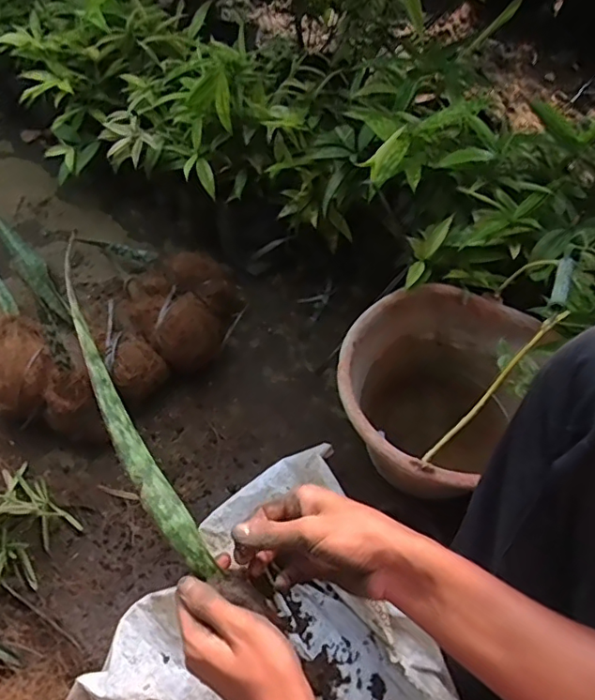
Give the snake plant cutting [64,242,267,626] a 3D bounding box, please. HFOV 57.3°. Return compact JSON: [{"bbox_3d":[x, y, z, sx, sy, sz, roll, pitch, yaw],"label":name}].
[{"bbox_3d":[-0.120,0.067,0.423,0.041,0.019,0.310,-28,87,-21],"label":"snake plant cutting"}]

